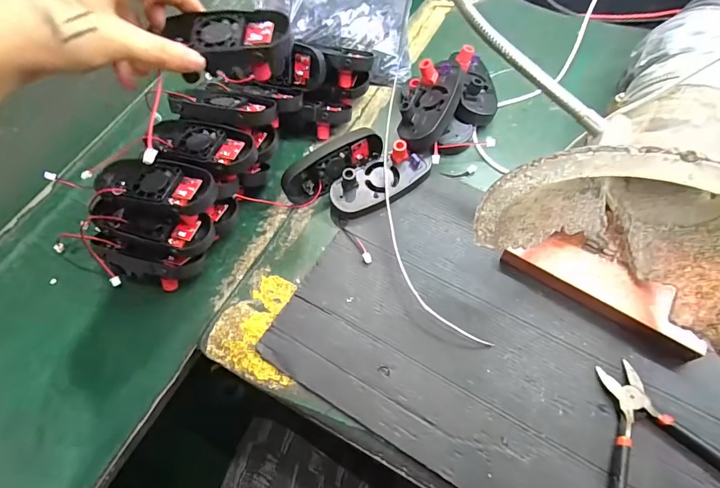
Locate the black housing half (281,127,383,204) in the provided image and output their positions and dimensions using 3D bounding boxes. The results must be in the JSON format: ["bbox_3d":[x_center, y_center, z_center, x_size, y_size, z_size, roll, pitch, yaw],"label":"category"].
[{"bbox_3d":[-0.030,-0.085,0.425,0.114,0.045,0.027,-32,62,2],"label":"black housing half"}]

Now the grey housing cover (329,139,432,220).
[{"bbox_3d":[0.022,-0.067,0.425,0.113,0.037,0.054,-30,72,-8],"label":"grey housing cover"}]

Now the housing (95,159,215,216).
[{"bbox_3d":[-0.189,-0.057,0.371,0.119,0.021,0.049,17,65,13],"label":"housing"}]

